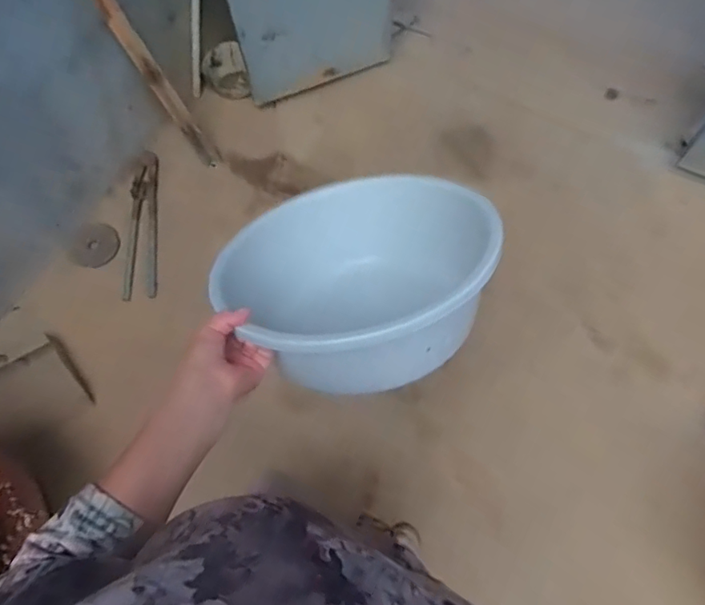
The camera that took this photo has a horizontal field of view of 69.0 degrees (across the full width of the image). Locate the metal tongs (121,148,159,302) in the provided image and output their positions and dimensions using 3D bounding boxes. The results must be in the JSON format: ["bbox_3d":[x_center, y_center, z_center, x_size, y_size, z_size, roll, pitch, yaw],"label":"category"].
[{"bbox_3d":[-0.658,-0.246,1.628,0.103,0.049,0.502,3,88,3],"label":"metal tongs"}]

